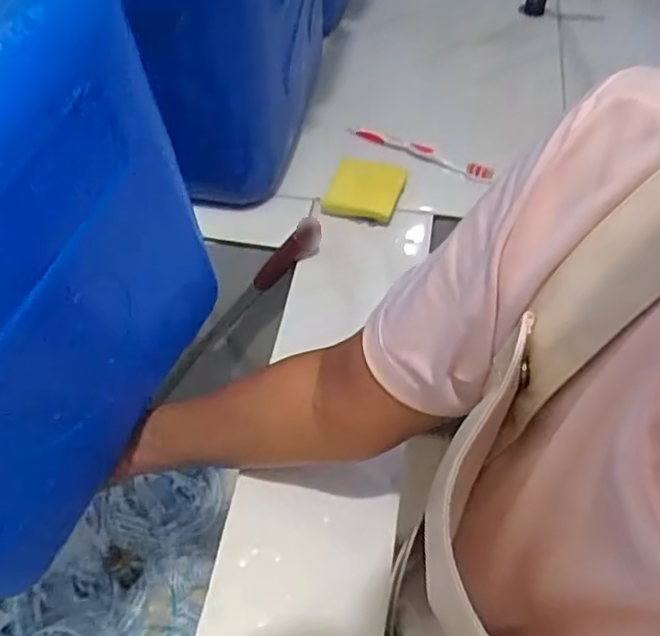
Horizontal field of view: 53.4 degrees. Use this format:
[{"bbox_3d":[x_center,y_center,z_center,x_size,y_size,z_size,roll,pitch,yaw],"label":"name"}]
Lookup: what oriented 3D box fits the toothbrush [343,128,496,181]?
[{"bbox_3d":[0.102,-0.193,0.752,0.177,0.020,0.024,26,58,18],"label":"toothbrush"}]

